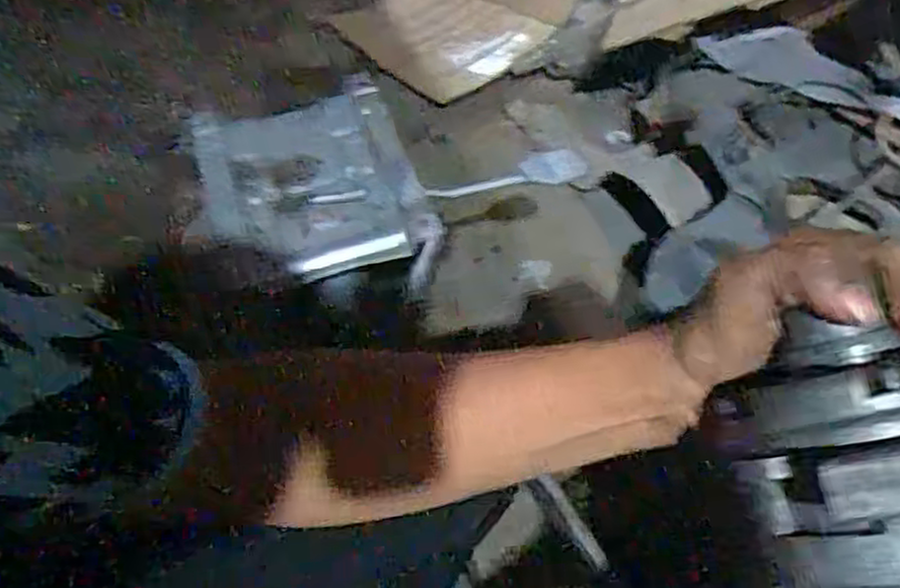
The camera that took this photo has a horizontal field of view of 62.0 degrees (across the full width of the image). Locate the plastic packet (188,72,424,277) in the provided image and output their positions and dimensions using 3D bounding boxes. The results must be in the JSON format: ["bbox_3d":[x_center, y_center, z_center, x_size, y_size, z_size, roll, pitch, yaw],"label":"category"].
[{"bbox_3d":[-0.127,-0.103,0.682,0.180,0.028,0.216,-16,54,-12],"label":"plastic packet"}]

